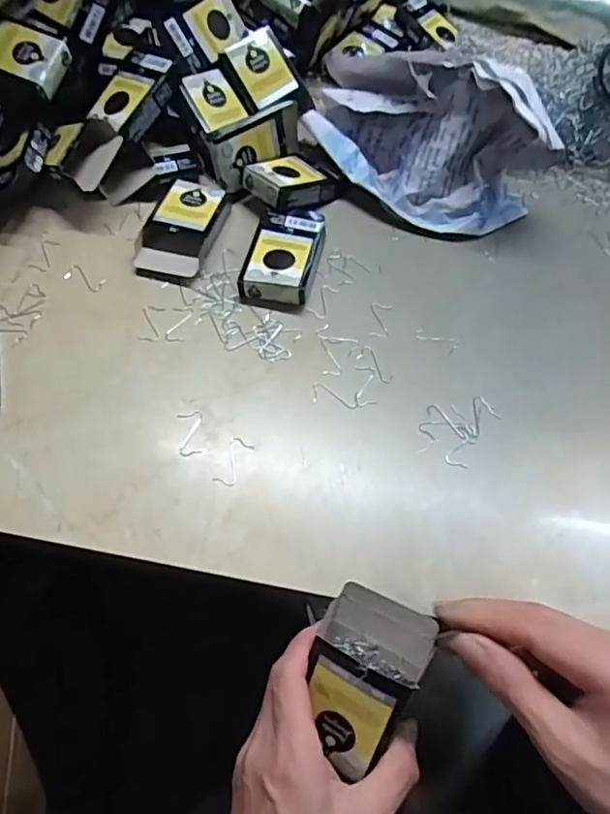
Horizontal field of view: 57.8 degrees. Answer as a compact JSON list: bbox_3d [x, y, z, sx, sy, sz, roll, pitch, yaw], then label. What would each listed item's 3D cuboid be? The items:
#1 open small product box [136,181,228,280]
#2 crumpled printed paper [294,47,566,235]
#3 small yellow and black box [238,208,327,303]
[{"bbox_3d":[-0.105,-0.154,0.477,0.058,0.025,0.097,16,60,6],"label":"open small product box"},{"bbox_3d":[0.101,-0.249,0.497,0.234,0.111,0.109,30,62,14],"label":"crumpled printed paper"},{"bbox_3d":[-0.017,-0.129,0.470,0.054,0.023,0.096,13,60,5],"label":"small yellow and black box"}]

